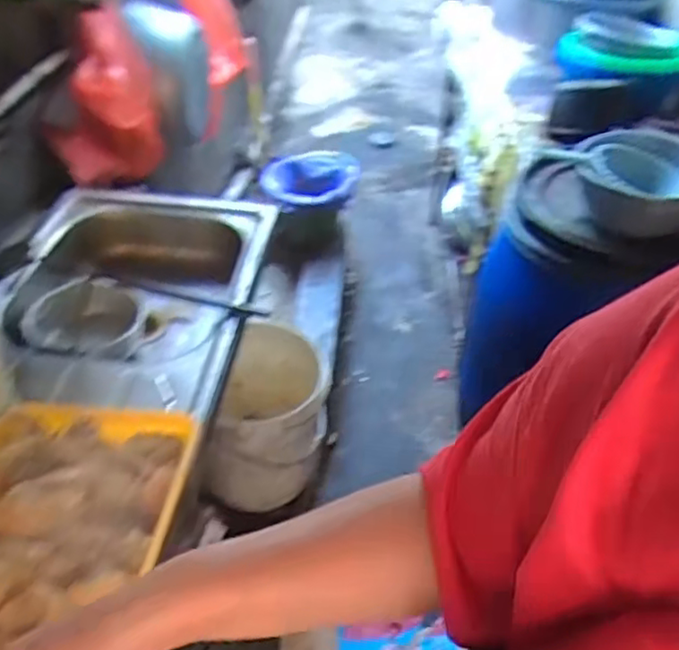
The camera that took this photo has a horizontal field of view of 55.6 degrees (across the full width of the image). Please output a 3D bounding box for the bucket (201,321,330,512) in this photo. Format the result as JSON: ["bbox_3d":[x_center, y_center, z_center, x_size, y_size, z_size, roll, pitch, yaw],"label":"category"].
[{"bbox_3d":[-0.156,0.222,1.417,0.248,0.359,0.246,-4,41,-7],"label":"bucket"}]

